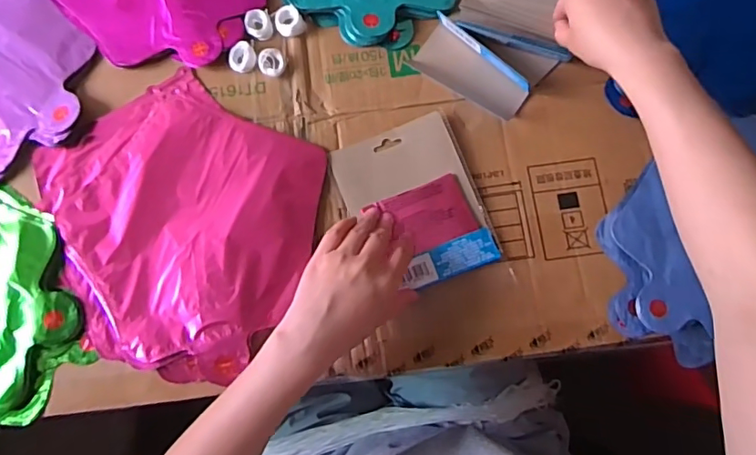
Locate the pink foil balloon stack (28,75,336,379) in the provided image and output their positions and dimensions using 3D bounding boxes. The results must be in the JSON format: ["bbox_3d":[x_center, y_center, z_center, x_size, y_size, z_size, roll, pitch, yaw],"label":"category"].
[{"bbox_3d":[-0.187,-0.009,0.469,0.252,0.010,0.240,28,78,8],"label":"pink foil balloon stack"}]

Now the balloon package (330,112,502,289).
[{"bbox_3d":[0.035,-0.023,0.485,0.116,0.013,0.151,-21,76,-4],"label":"balloon package"}]

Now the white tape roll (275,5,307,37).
[{"bbox_3d":[-0.088,-0.204,0.515,0.027,0.011,0.028,0,76,1],"label":"white tape roll"}]

